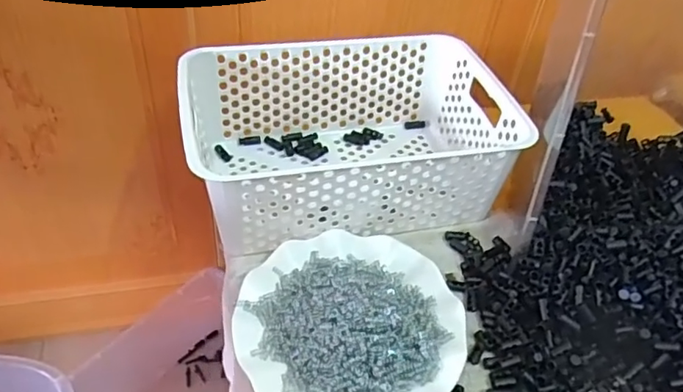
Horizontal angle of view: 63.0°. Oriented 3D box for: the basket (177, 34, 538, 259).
[{"bbox_3d":[0.003,-0.058,0.571,0.302,0.115,0.202,-7,45,-14],"label":"basket"}]

